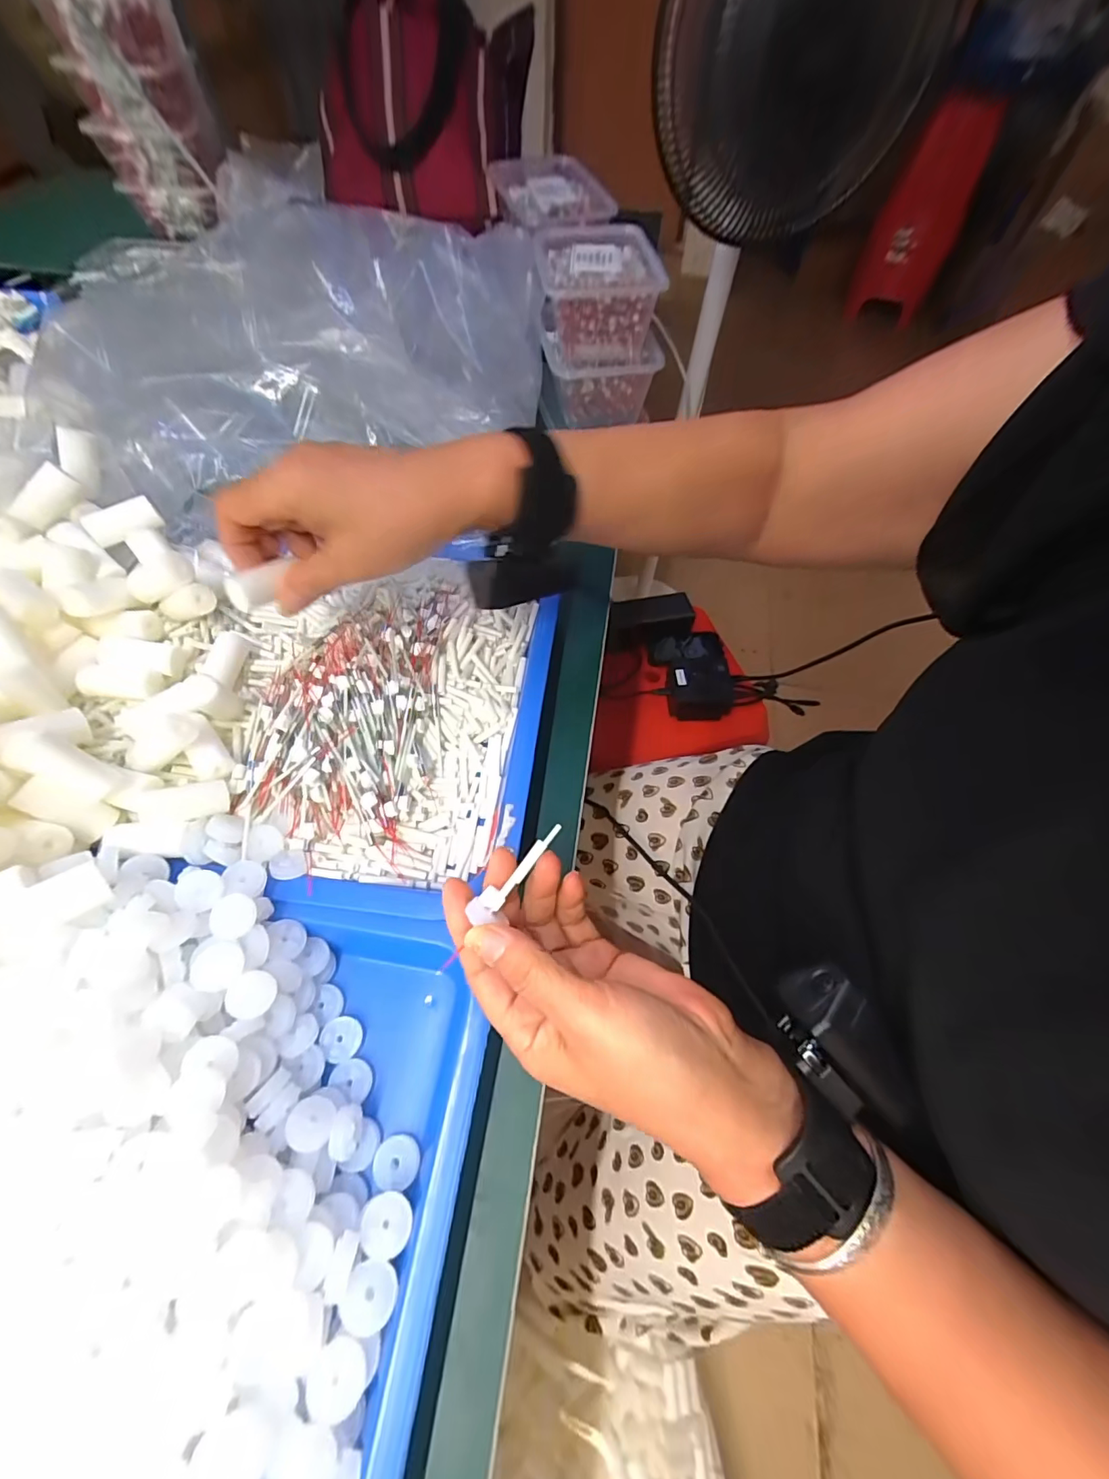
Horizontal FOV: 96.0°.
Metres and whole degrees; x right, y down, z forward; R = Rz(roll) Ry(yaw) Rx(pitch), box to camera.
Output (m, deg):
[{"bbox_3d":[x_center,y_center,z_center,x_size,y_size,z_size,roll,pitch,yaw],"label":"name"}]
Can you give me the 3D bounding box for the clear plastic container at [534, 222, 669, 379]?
[{"bbox_3d":[0.041,-0.444,0.504,0.109,0.073,0.162,-6,60,-5],"label":"clear plastic container"}]

